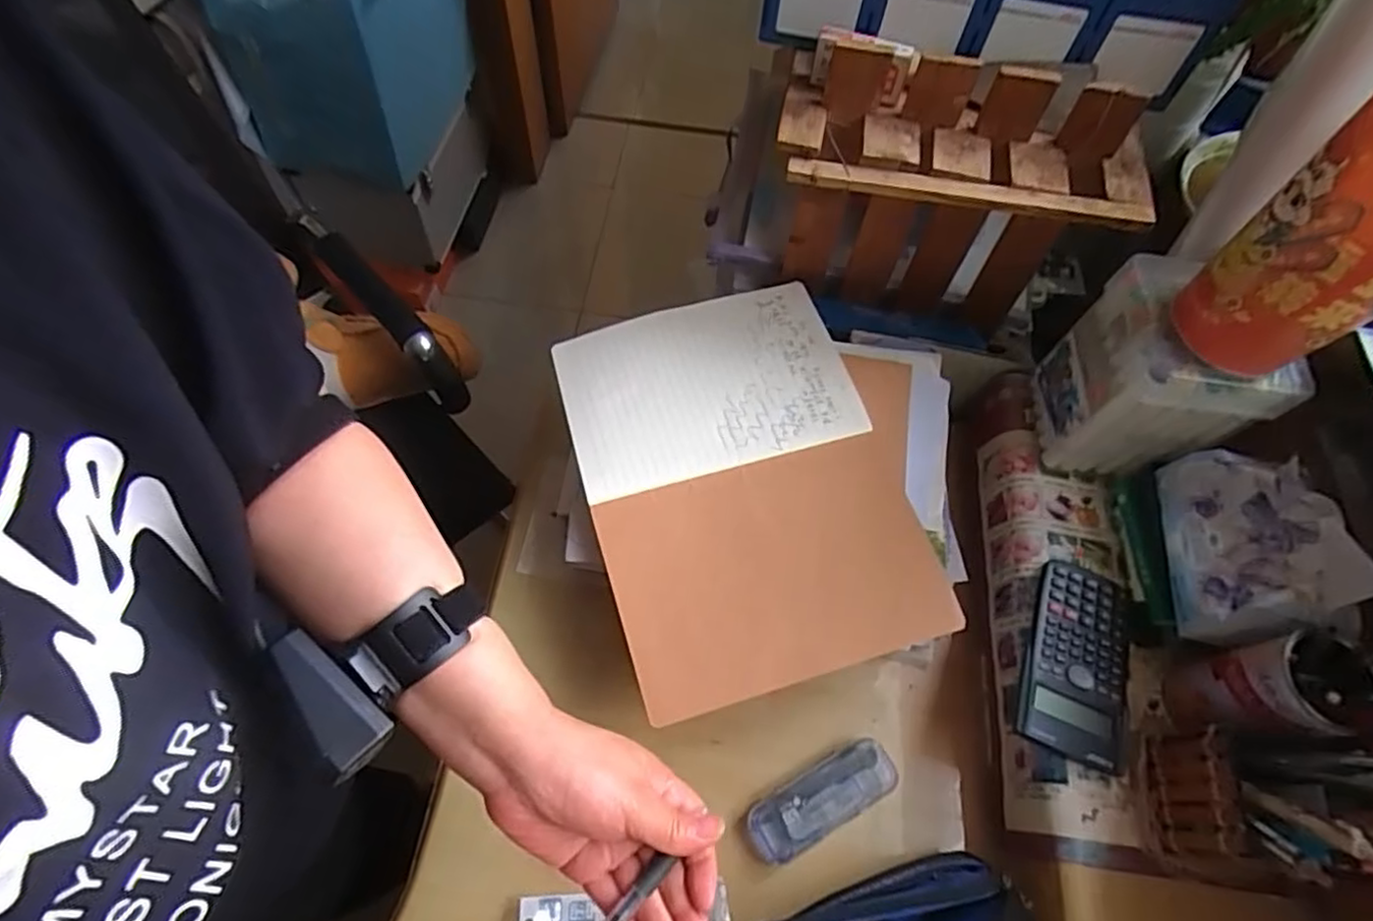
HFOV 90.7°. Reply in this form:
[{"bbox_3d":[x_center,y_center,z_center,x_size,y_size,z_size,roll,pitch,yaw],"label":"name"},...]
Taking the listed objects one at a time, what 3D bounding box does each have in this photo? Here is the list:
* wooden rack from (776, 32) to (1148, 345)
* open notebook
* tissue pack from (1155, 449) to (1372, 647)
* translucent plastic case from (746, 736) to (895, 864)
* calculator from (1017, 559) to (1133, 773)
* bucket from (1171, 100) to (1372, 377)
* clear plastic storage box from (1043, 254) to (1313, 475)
[{"bbox_3d":[0.202,-0.207,0.568,0.255,0.221,0.098,13,62,4],"label":"wooden rack"},{"bbox_3d":[0.042,0.013,0.589,0.251,0.045,0.347,-14,64,-10],"label":"open notebook"},{"bbox_3d":[0.405,0.056,0.492,0.071,0.085,0.138,2,62,-2],"label":"tissue pack"},{"bbox_3d":[0.110,0.273,0.550,0.128,0.021,0.046,-24,66,-15],"label":"translucent plastic case"},{"bbox_3d":[0.307,0.157,0.531,0.078,0.014,0.147,21,63,8],"label":"calculator"},{"bbox_3d":[0.409,-0.137,0.415,0.104,0.174,0.093,-27,67,-16],"label":"bucket"},{"bbox_3d":[0.383,-0.070,0.568,0.112,0.150,0.116,6,62,0],"label":"clear plastic storage box"}]

